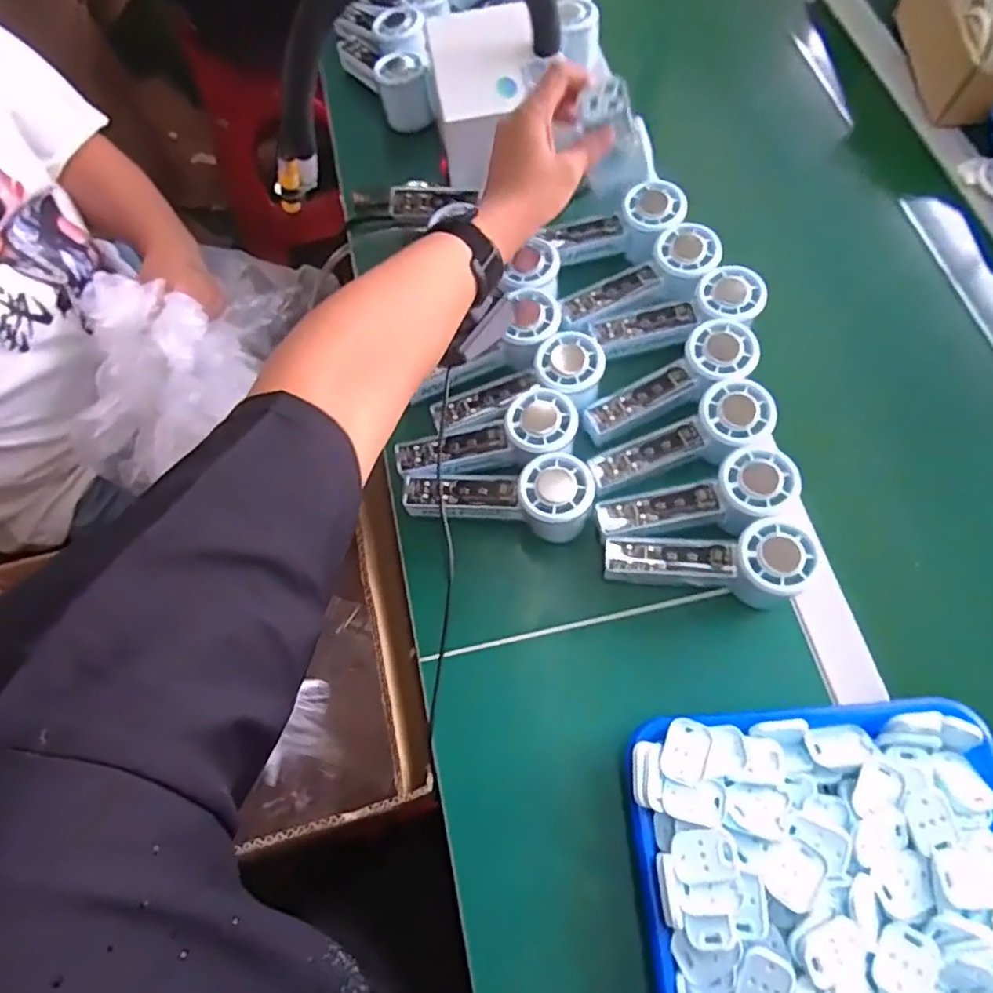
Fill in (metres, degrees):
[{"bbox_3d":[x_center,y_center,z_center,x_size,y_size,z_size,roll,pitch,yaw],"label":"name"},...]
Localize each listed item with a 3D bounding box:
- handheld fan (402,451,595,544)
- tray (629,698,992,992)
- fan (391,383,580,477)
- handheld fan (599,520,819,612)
[{"bbox_3d":[0.004,0.002,0.513,0.154,0.048,0.063,1,65,18],"label":"handheld fan"},{"bbox_3d":[0.223,0.303,0.381,0.242,0.044,0.325,-3,67,-3],"label":"tray"},{"bbox_3d":[-0.007,-0.044,0.524,0.149,0.034,0.063,-16,67,10],"label":"fan"},{"bbox_3d":[0.163,0.054,0.489,0.148,0.064,0.052,1,66,13],"label":"handheld fan"}]

